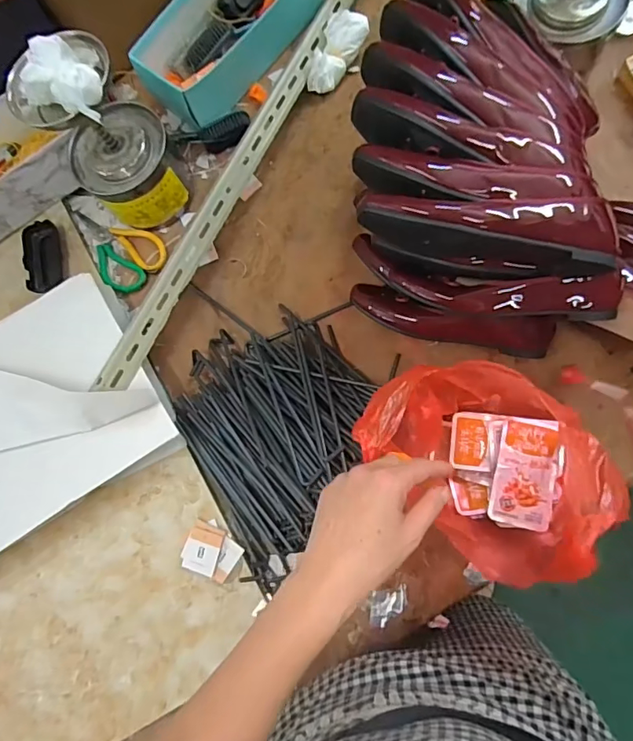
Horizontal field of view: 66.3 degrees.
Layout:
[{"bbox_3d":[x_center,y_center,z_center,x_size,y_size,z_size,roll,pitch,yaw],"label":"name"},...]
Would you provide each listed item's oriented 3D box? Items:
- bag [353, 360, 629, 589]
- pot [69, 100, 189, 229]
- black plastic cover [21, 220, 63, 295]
[{"bbox_3d":[0.165,0.092,0.498,0.235,0.224,0.161,33,87,6],"label":"bag"},{"bbox_3d":[-0.259,-0.287,0.692,0.132,0.107,0.125,-1,79,8],"label":"pot"},{"bbox_3d":[-0.419,-0.174,0.738,0.053,0.024,0.110,-12,78,6],"label":"black plastic cover"}]

